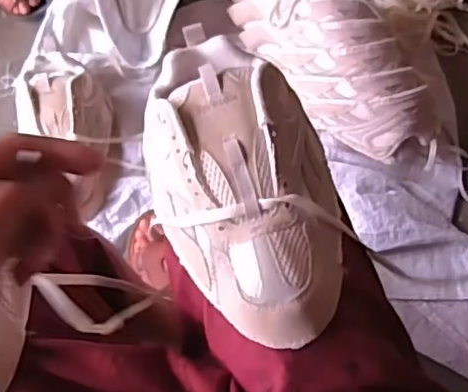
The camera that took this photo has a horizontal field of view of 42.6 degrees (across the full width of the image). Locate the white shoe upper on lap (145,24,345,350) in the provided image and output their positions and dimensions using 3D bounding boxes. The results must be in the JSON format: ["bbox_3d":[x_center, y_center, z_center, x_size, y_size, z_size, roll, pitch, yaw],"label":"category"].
[{"bbox_3d":[0.007,-0.012,0.457,0.134,0.062,0.243,-14,76,-3],"label":"white shoe upper on lap"}]

